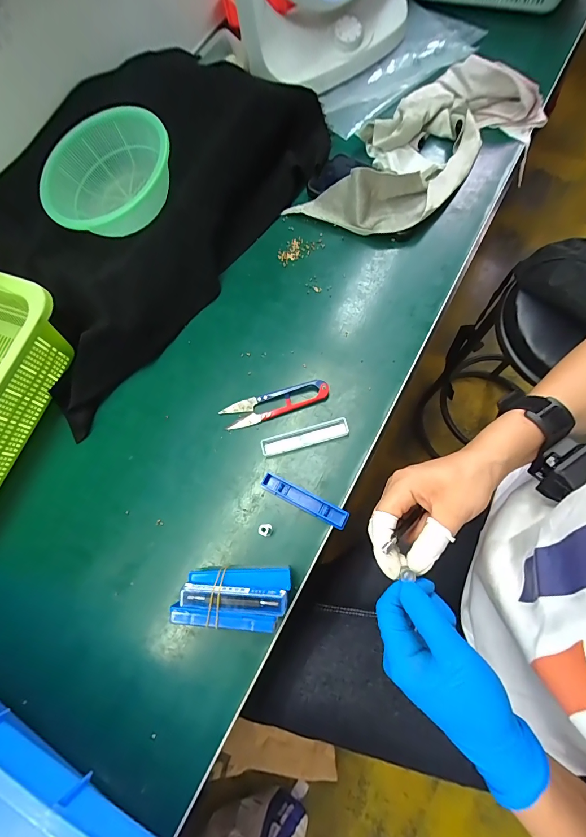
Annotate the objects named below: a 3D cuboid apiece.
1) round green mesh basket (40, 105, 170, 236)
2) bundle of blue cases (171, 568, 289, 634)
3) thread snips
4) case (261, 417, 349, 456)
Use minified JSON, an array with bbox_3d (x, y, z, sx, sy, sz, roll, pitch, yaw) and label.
[{"bbox_3d":[-0.223,-0.294,0.435,0.144,0.062,0.155,6,85,4],"label":"round green mesh basket"},{"bbox_3d":[-0.052,0.157,0.315,0.097,0.043,0.046,-1,71,7],"label":"bundle of blue cases"},{"bbox_3d":[-0.019,-0.016,0.382,0.118,0.014,0.029,-15,70,2],"label":"thread snips"},{"bbox_3d":[0.013,0.019,0.368,0.093,0.010,0.019,-16,70,1],"label":"case"}]

